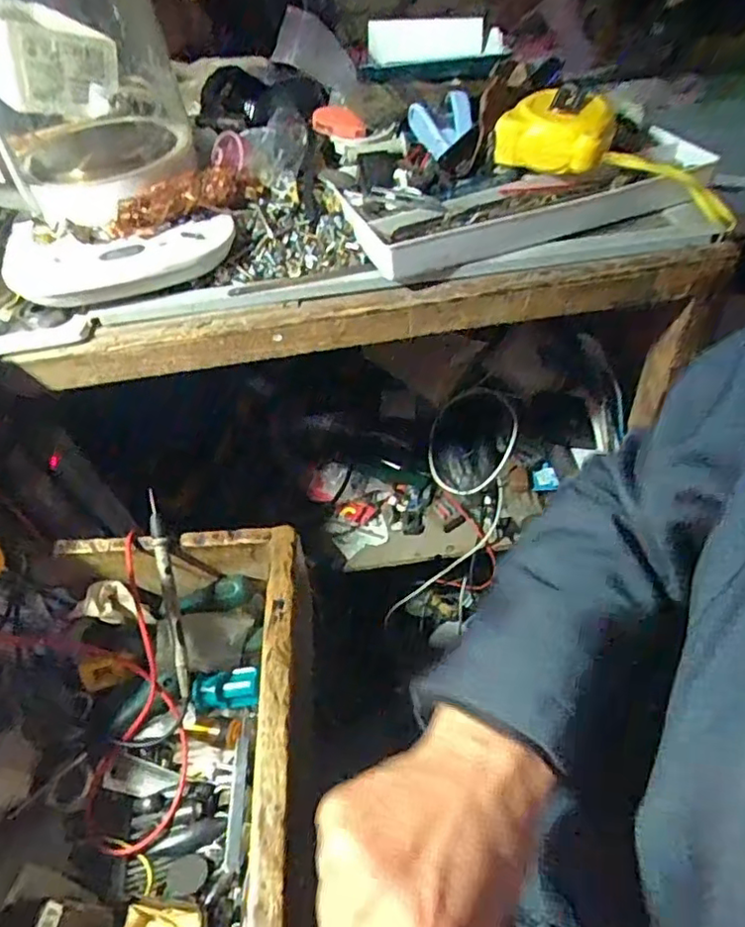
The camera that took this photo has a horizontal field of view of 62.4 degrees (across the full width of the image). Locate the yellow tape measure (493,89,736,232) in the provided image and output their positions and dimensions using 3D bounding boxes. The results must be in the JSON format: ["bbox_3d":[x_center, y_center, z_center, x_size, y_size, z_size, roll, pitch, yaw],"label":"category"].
[{"bbox_3d":[0.184,-0.231,0.464,0.183,0.044,0.057,21,53,0],"label":"yellow tape measure"}]

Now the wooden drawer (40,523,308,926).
[{"bbox_3d":[-0.126,0.237,0.365,0.185,0.109,0.385,-6,50,1],"label":"wooden drawer"}]

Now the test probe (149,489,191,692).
[{"bbox_3d":[-0.145,0.091,0.438,0.011,0.013,0.144,-12,83,-4],"label":"test probe"}]

